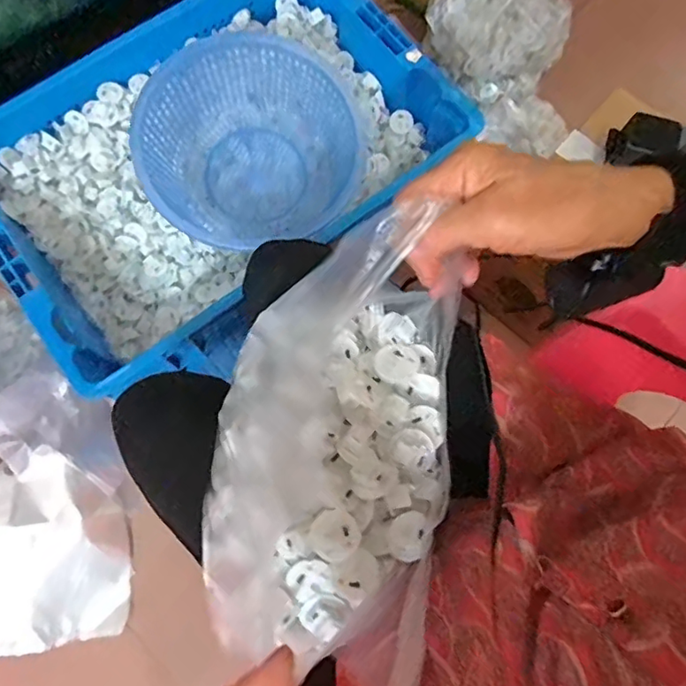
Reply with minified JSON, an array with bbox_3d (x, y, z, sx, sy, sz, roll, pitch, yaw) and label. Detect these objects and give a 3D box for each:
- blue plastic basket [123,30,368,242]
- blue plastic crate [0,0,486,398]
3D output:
[{"bbox_3d":[-0.123,-0.259,0.729,0.294,0.136,0.238,-36,78,-10],"label":"blue plastic basket"},{"bbox_3d":[-0.178,-0.243,0.744,0.574,0.141,0.416,-37,78,-10],"label":"blue plastic crate"}]

